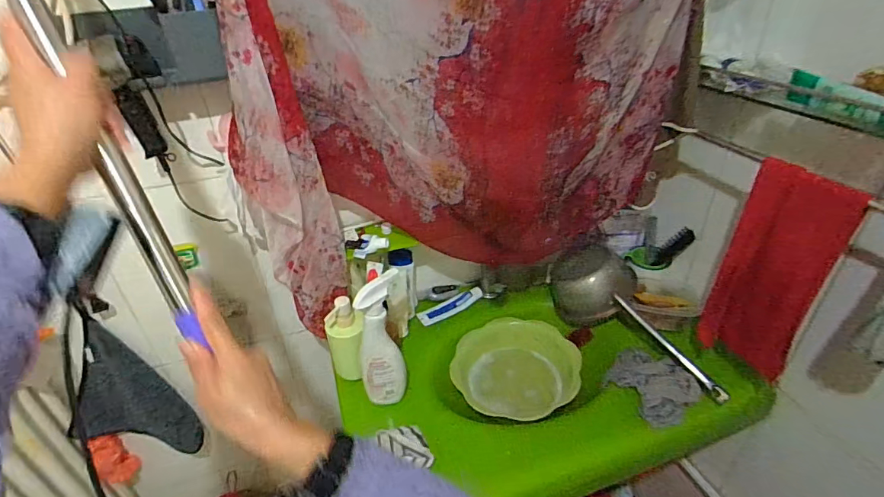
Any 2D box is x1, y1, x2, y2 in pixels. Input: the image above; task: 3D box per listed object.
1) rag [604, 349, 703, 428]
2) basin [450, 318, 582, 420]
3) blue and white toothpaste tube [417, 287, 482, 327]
[{"bbox_3d":[0.386,0.255,0.844,0.123,0.054,0.152,-25,39,-30],"label":"rag"},{"bbox_3d":[0.145,0.252,0.962,0.239,0.087,0.247,-2,33,1],"label":"basin"},{"bbox_3d":[0.022,0.137,1.059,0.164,0.029,0.048,-21,37,-26],"label":"blue and white toothpaste tube"}]

